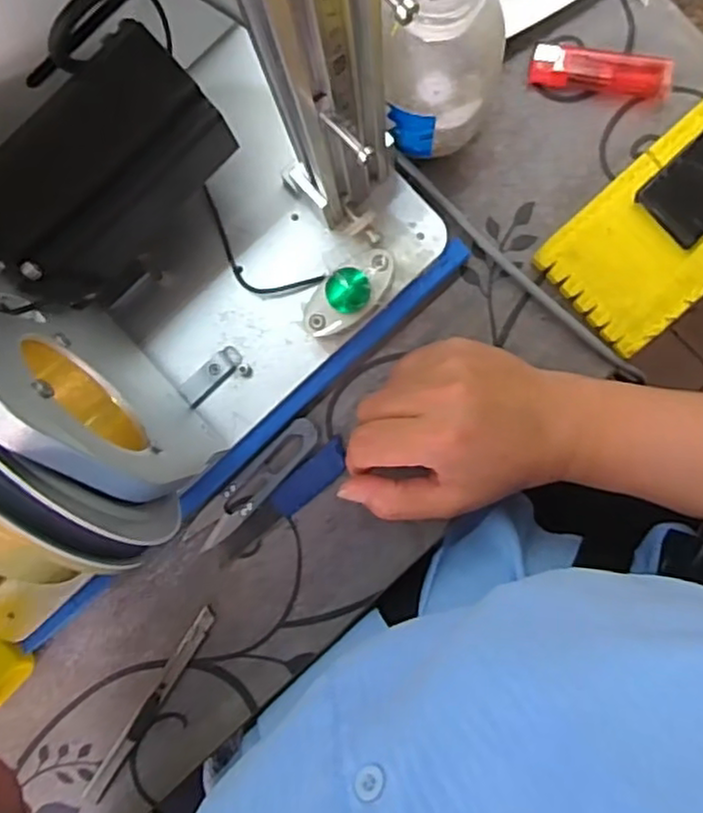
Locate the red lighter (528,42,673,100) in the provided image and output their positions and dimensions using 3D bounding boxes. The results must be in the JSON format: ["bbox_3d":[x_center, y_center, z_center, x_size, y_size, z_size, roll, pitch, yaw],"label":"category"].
[{"bbox_3d":[0.142,-0.191,0.380,0.077,0.011,0.021,7,91,4],"label":"red lighter"}]

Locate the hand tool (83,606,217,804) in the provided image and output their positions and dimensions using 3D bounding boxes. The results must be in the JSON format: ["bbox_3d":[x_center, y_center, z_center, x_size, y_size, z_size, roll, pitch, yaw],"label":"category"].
[{"bbox_3d":[-0.124,0.185,0.411,0.011,0.005,0.143,33,93,3],"label":"hand tool"}]

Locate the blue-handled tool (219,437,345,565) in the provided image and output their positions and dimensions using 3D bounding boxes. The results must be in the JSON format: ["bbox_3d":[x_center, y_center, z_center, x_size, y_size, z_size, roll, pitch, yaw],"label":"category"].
[{"bbox_3d":[-0.040,0.059,0.402,0.098,0.006,0.019,-44,88,3],"label":"blue-handled tool"}]

